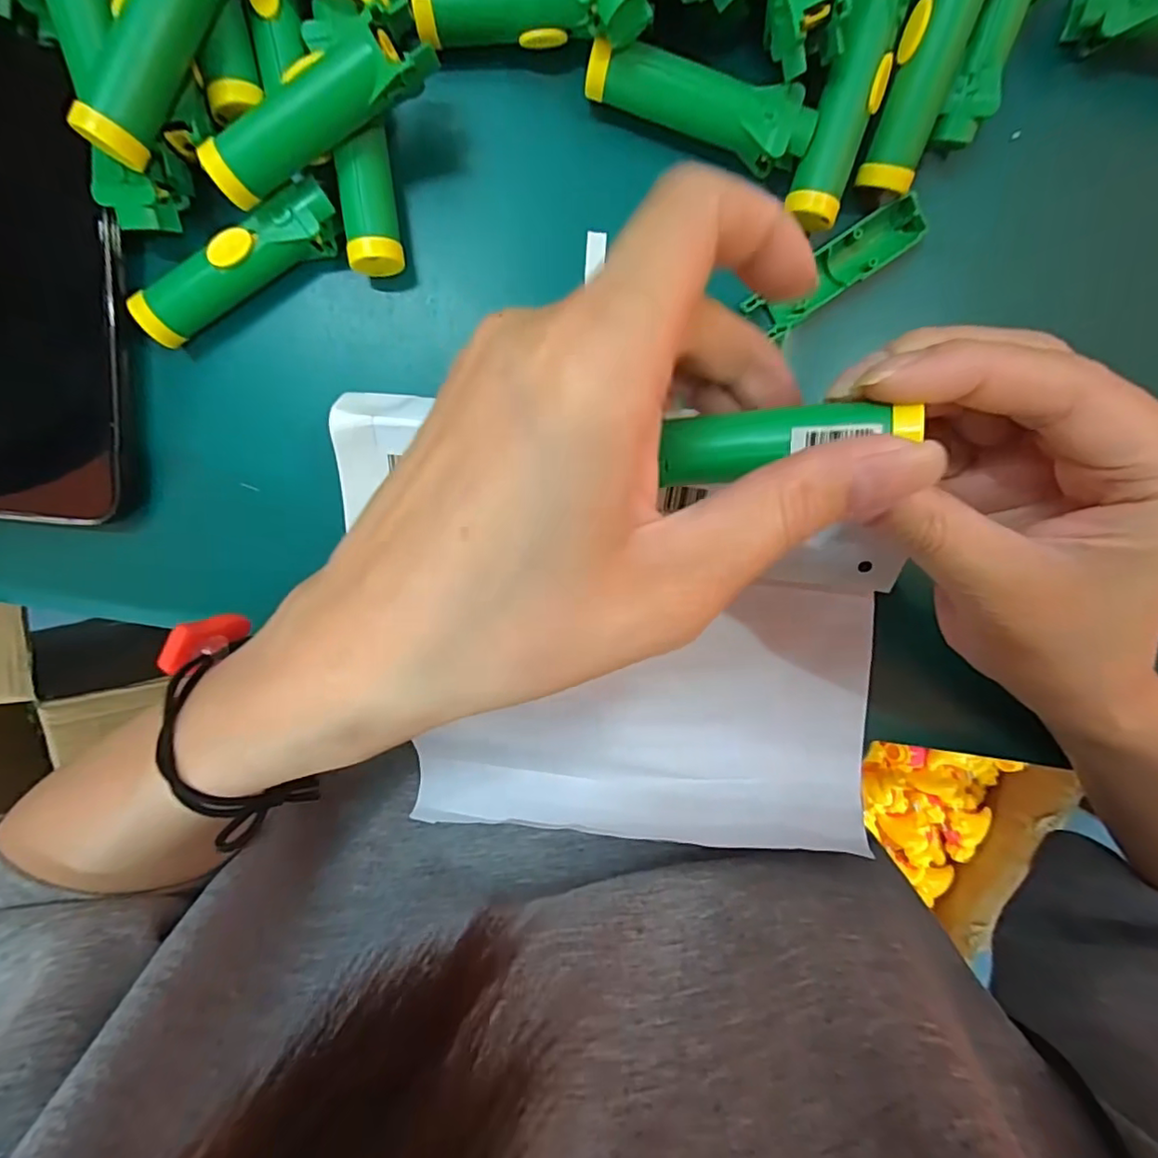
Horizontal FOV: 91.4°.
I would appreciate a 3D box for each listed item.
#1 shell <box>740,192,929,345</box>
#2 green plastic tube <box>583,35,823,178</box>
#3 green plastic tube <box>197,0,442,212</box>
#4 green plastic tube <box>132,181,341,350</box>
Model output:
[{"bbox_3d":[0.099,-0.119,0.218,0.074,0.010,0.019,-34,99,3],"label":"shell"},{"bbox_3d":[0.042,-0.166,0.200,0.079,0.016,0.020,10,99,-4],"label":"green plastic tube"},{"bbox_3d":[-0.084,-0.150,0.182,0.078,0.024,0.016,-29,99,2],"label":"green plastic tube"},{"bbox_3d":[-0.123,-0.113,0.204,0.079,0.017,0.017,-31,99,3],"label":"green plastic tube"}]

